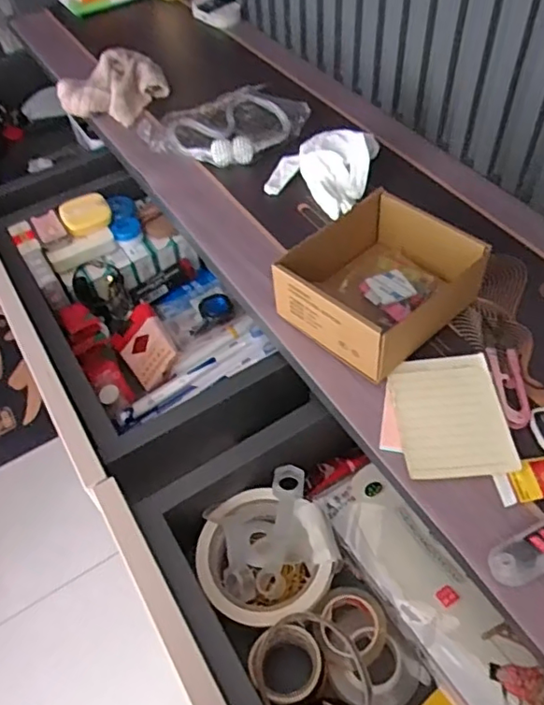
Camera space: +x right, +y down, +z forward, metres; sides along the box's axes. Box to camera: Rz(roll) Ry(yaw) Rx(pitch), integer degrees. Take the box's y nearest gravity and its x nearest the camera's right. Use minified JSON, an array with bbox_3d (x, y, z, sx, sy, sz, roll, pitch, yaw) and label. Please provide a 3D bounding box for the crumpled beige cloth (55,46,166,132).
[{"bbox_3d":[-0.197,-0.332,0.712,0.115,0.039,0.117,17,56,17],"label":"crumpled beige cloth"}]

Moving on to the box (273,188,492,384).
[{"bbox_3d":[0.085,-0.058,0.462,0.136,0.051,0.115,-38,59,-22],"label":"box"}]

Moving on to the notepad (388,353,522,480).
[{"bbox_3d":[0.128,0.044,0.418,0.074,0.011,0.096,-4,52,1],"label":"notepad"}]

